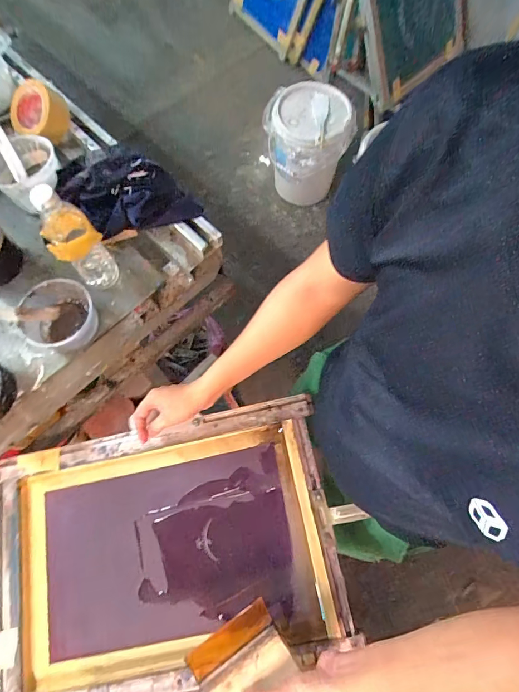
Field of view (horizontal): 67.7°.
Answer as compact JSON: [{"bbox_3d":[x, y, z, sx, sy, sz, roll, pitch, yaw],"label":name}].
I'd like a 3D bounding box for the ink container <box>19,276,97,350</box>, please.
[{"bbox_3d":[-0.335,-0.047,0.655,0.113,0.071,0.113,0,70,0],"label":"ink container"}]

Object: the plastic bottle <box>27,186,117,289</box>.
[{"bbox_3d":[-0.295,-0.168,0.620,0.071,0.220,0.056,-29,72,-10],"label":"plastic bottle"}]

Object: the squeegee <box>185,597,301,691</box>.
[{"bbox_3d":[-0.018,0.430,0.513,0.120,0.025,0.116,-33,73,-12],"label":"squeegee"}]

